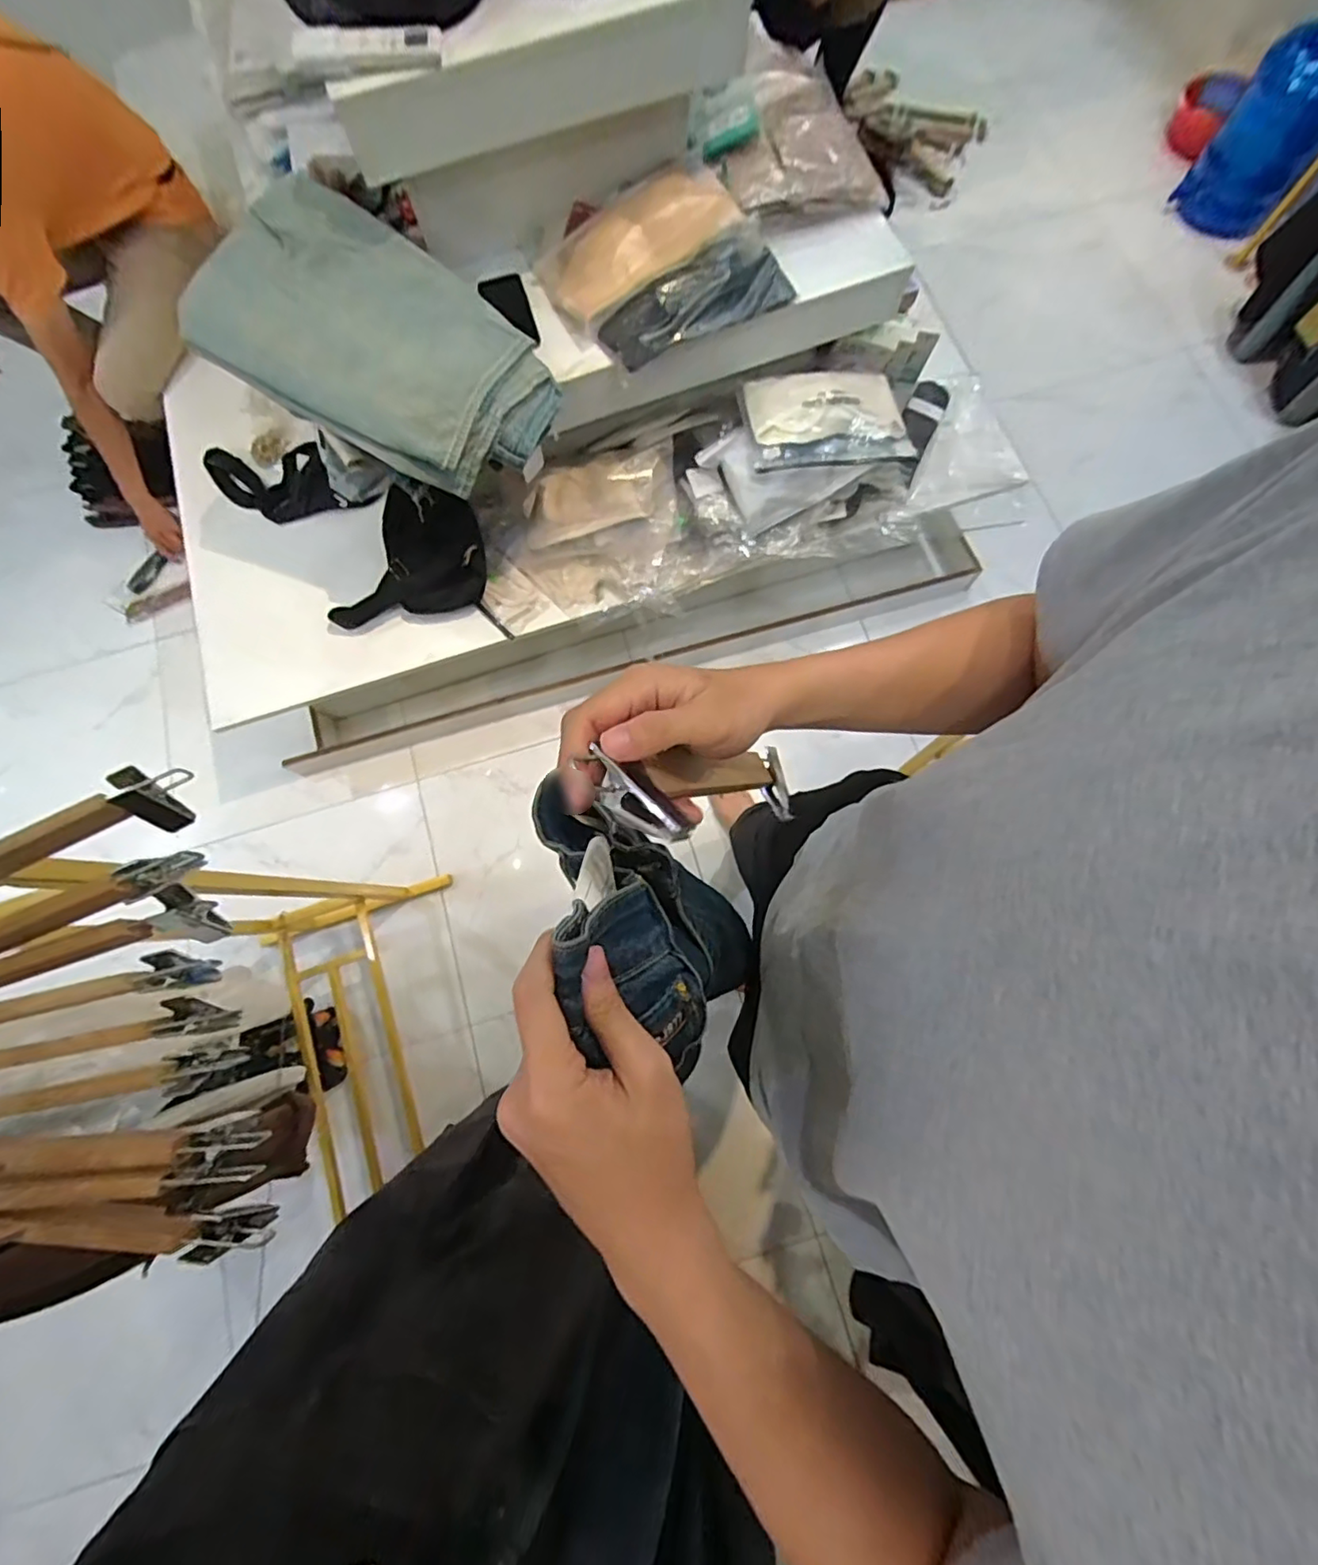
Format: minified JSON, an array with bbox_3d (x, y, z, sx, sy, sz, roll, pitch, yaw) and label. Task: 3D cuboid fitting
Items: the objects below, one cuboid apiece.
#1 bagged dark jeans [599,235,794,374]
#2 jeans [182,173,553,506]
[{"bbox_3d":[0.067,-0.834,1.055,0.326,0.065,0.112,-37,78,-7],"label":"bagged dark jeans"},{"bbox_3d":[-0.431,-0.703,0.962,0.525,0.067,0.329,28,82,-11],"label":"jeans"}]

